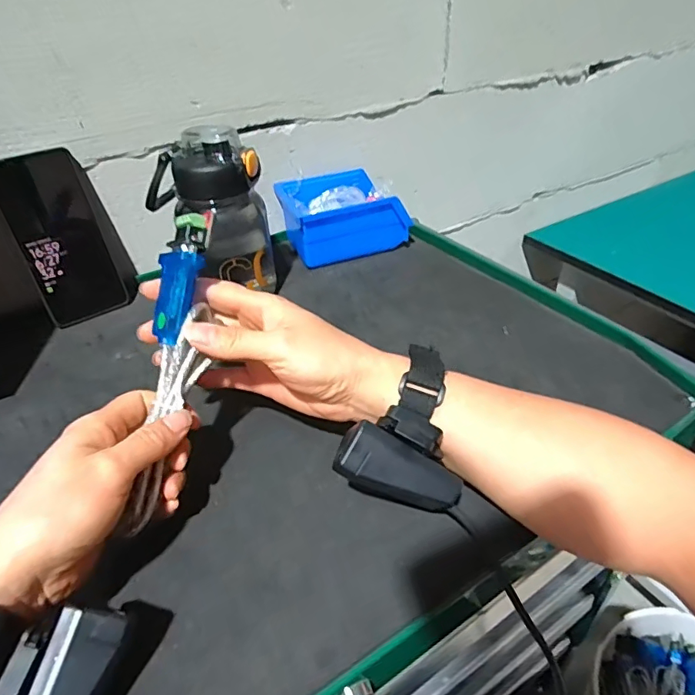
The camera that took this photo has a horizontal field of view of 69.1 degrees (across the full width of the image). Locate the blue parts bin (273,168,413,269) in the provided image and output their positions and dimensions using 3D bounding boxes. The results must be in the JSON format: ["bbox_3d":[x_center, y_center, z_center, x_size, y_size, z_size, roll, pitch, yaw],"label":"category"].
[{"bbox_3d":[-0.008,-0.158,0.615,0.136,0.077,0.112,-12,37,-10],"label":"blue parts bin"}]

